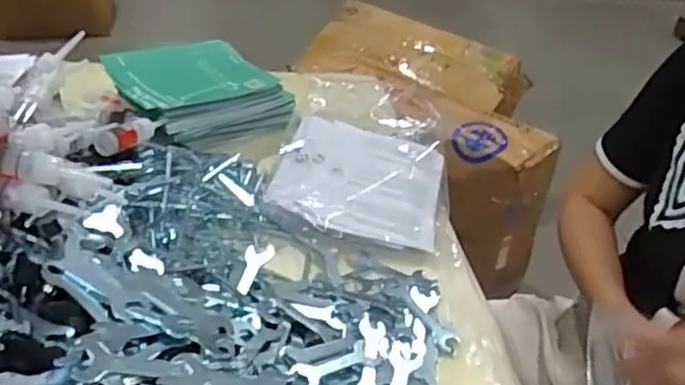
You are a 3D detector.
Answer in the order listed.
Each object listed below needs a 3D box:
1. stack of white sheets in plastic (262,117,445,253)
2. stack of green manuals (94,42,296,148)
[{"bbox_3d":[0.022,-0.017,0.781,0.189,0.024,0.218,10,33,4],"label":"stack of white sheets in plastic"},{"bbox_3d":[-0.186,-0.135,0.875,0.208,0.060,0.173,-15,39,-29],"label":"stack of green manuals"}]

